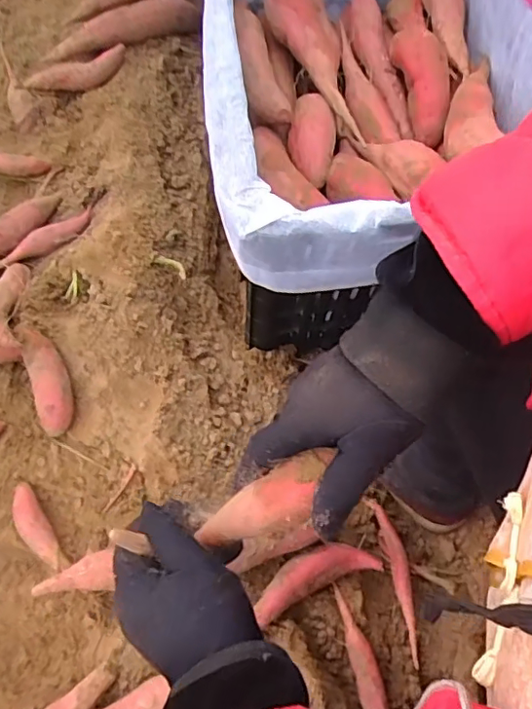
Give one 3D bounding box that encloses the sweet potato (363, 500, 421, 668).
[{"bbox_3d":[0.145,0.238,0.601,0.024,0.023,0.167,-11,66,-5],"label":"sweet potato"}]

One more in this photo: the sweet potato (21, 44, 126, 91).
[{"bbox_3d":[-0.275,-0.406,0.801,0.154,0.030,0.034,-10,66,11],"label":"sweet potato"}]

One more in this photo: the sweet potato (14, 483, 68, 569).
[{"bbox_3d":[-0.244,0.181,0.582,0.027,0.022,0.110,-36,55,-15],"label":"sweet potato"}]

